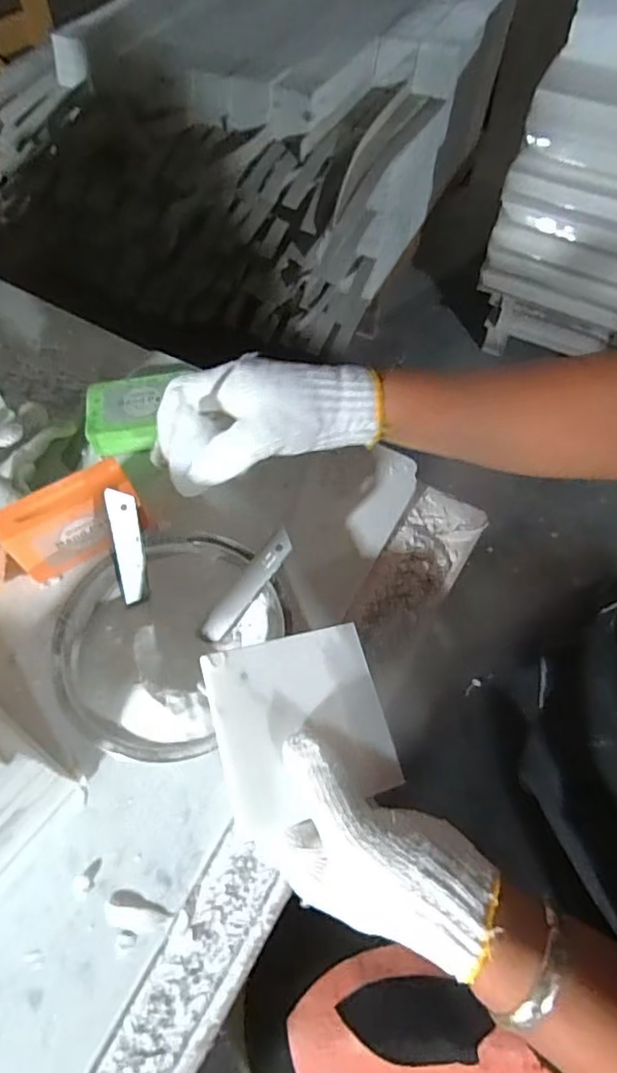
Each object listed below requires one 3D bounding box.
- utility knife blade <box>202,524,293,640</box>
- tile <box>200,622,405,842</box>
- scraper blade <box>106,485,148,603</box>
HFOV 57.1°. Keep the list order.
[{"bbox_3d":[-0.042,0.034,0.387,0.018,0.008,0.089,40,94,20],"label":"utility knife blade"},{"bbox_3d":[-0.003,0.107,0.332,0.101,0.004,0.098,-9,70,-23],"label":"tile"},{"bbox_3d":[-0.120,0.007,0.378,0.019,0.080,0.005,-6,24,-11],"label":"scraper blade"}]

